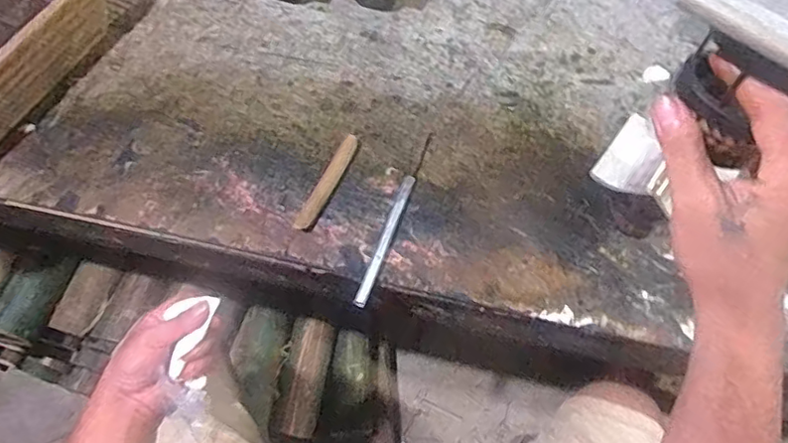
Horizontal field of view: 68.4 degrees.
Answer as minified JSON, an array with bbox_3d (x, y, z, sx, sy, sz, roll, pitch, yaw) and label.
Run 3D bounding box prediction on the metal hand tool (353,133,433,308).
[{"bbox_3d":[0.002,-0.008,0.673,0.014,0.006,0.239,17,62,9],"label":"metal hand tool"}]

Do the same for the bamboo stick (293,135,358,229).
[{"bbox_3d":[-0.078,-0.049,0.695,0.020,0.008,0.141,22,63,12],"label":"bamboo stick"}]

